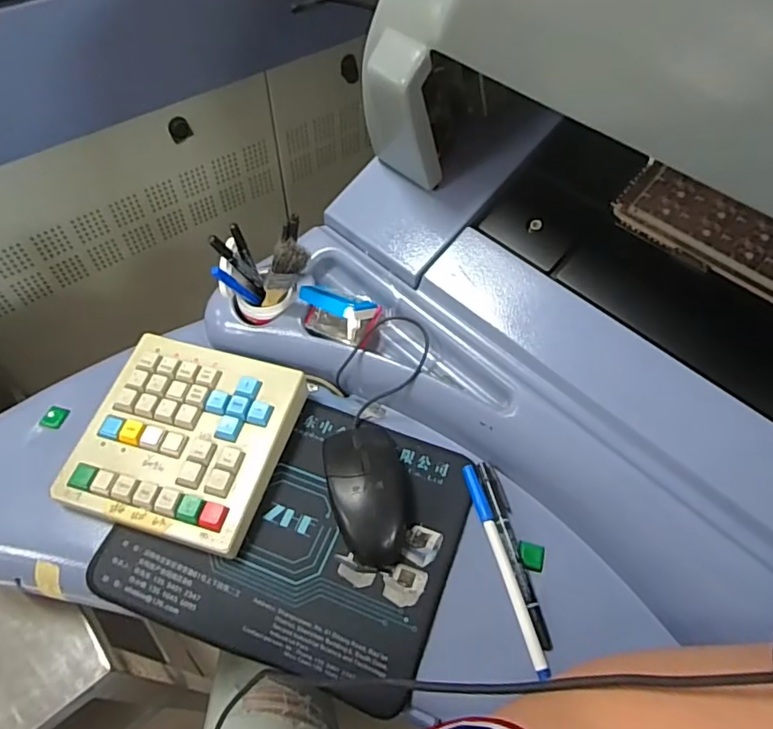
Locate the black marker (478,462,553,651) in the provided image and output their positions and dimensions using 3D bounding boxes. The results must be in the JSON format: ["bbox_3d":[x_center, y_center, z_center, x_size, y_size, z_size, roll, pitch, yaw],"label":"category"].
[{"bbox_3d":[0.099,0.141,0.422,0.018,0.008,0.141,-9,56,-8],"label":"black marker"}]

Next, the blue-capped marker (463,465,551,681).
[{"bbox_3d":[0.088,0.149,0.411,0.012,0.009,0.155,-12,57,-10],"label":"blue-capped marker"}]

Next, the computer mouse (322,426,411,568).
[{"bbox_3d":[-0.014,0.097,0.436,0.061,0.033,0.113,-11,56,-9],"label":"computer mouse"}]

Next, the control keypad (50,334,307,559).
[{"bbox_3d":[-0.168,0.057,0.454,0.158,0.028,0.159,14,56,8],"label":"control keypad"}]

